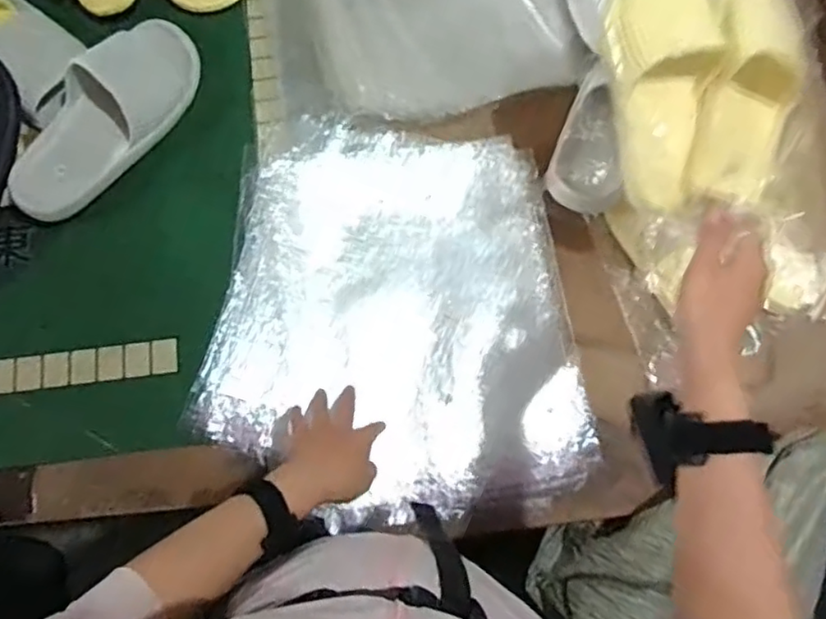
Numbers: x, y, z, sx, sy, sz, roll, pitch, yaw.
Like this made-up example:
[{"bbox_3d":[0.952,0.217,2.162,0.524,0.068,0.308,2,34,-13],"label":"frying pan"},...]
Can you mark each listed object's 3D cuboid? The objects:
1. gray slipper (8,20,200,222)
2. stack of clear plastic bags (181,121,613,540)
[{"bbox_3d":[-0.375,-0.236,0.785,0.123,0.064,0.286,34,77,7],"label":"gray slipper"},{"bbox_3d":[-0.002,0.002,0.731,0.419,0.034,0.433,12,75,2],"label":"stack of clear plastic bags"}]

